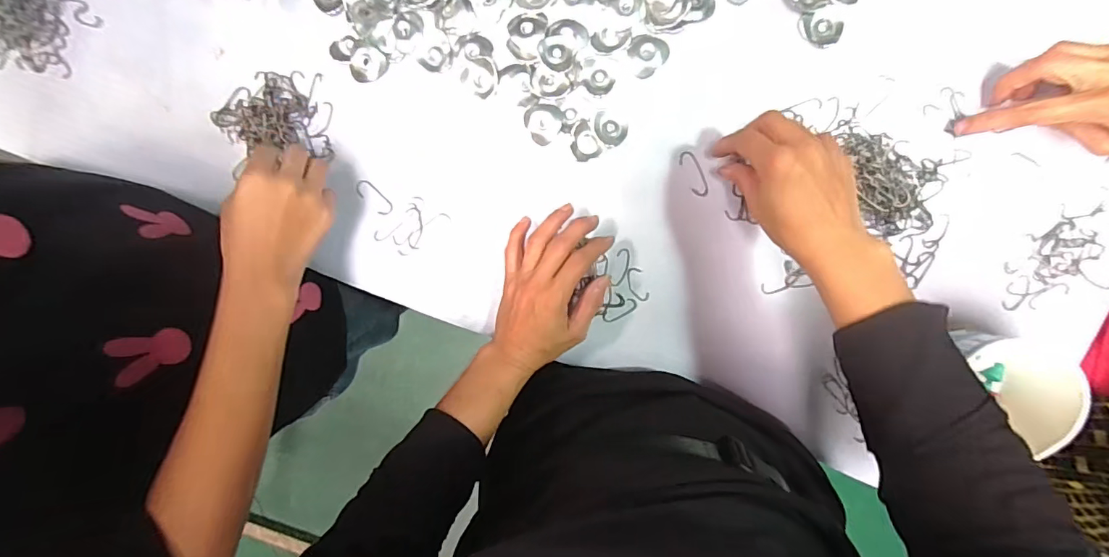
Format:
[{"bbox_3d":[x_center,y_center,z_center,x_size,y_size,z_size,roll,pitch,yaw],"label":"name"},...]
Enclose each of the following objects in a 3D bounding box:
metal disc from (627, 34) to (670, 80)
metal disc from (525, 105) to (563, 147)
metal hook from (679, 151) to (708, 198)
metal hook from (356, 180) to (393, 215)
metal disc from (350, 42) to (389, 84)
[{"bbox_3d":[0.083,-0.196,0.415,0.033,0.010,0.034,1,96,6],"label":"metal disc"},{"bbox_3d":[-0.009,-0.140,0.428,0.032,0.004,0.034,1,96,6],"label":"metal disc"},{"bbox_3d":[0.124,-0.093,0.424,0.016,0.004,0.042,-26,93,8],"label":"metal hook"},{"bbox_3d":[-0.172,-0.076,0.454,0.042,0.004,0.018,45,98,0],"label":"metal hook"},{"bbox_3d":[-0.171,-0.198,0.438,0.035,0.007,0.032,1,96,6],"label":"metal disc"}]

